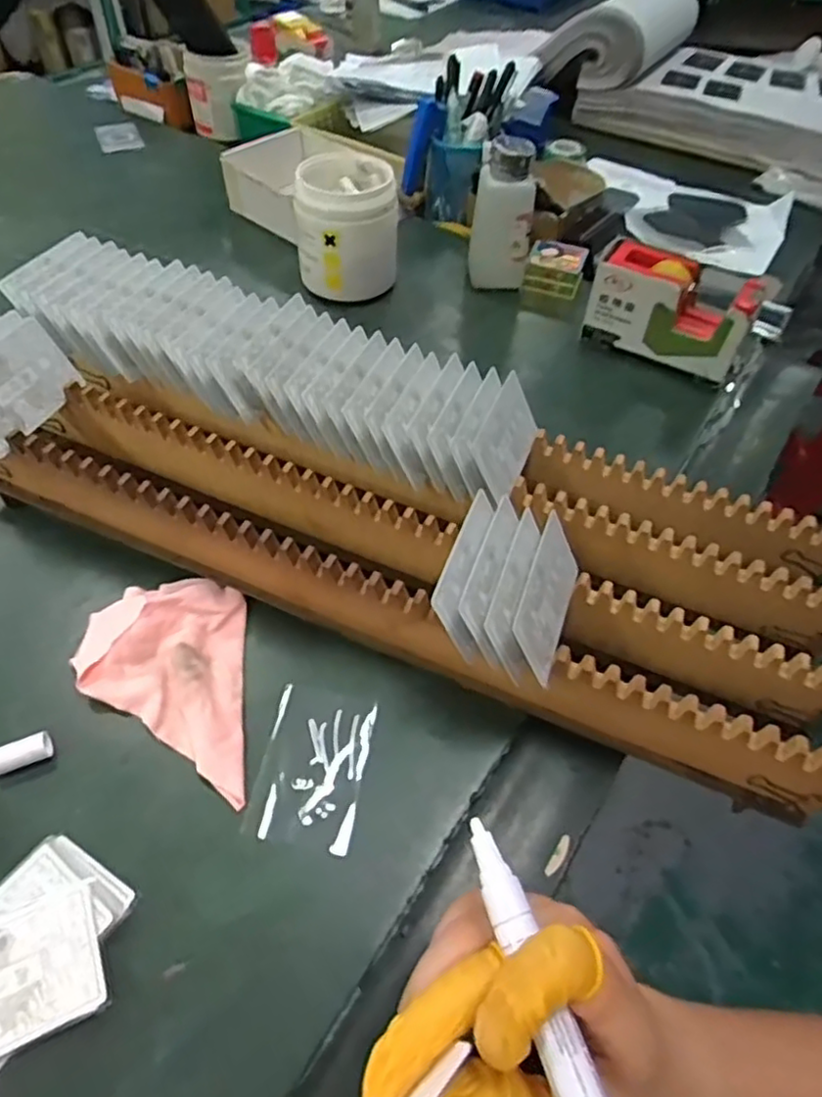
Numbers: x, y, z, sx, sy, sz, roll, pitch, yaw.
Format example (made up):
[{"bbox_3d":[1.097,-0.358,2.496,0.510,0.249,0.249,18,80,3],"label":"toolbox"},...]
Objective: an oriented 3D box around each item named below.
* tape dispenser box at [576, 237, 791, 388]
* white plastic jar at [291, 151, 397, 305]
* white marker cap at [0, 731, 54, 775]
[{"bbox_3d":[0.234,-0.209,0.583,0.149,0.078,0.055,24,54,14],"label":"tape dispenser box"},{"bbox_3d":[-0.062,-0.304,0.632,0.093,0.103,0.101,-4,52,-7],"label":"white plastic jar"},{"bbox_3d":[-0.212,0.112,0.358,0.030,0.011,0.015,-20,56,-18],"label":"white marker cap"}]

